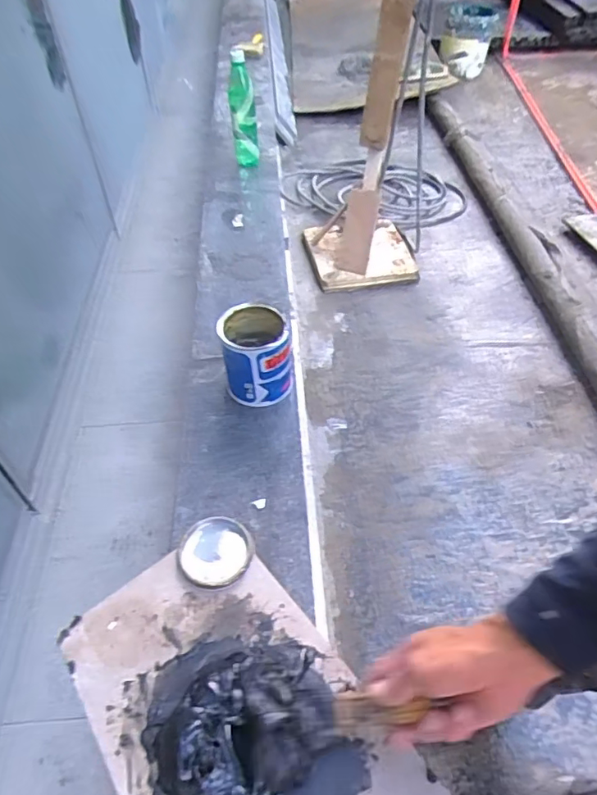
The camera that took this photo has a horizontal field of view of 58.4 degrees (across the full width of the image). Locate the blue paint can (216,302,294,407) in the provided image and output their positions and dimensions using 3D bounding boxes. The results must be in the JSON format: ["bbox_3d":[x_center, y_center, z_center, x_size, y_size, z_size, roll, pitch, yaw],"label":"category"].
[{"bbox_3d":[-0.065,-0.066,0.809,0.100,0.117,0.110,-1,48,1],"label":"blue paint can"}]

